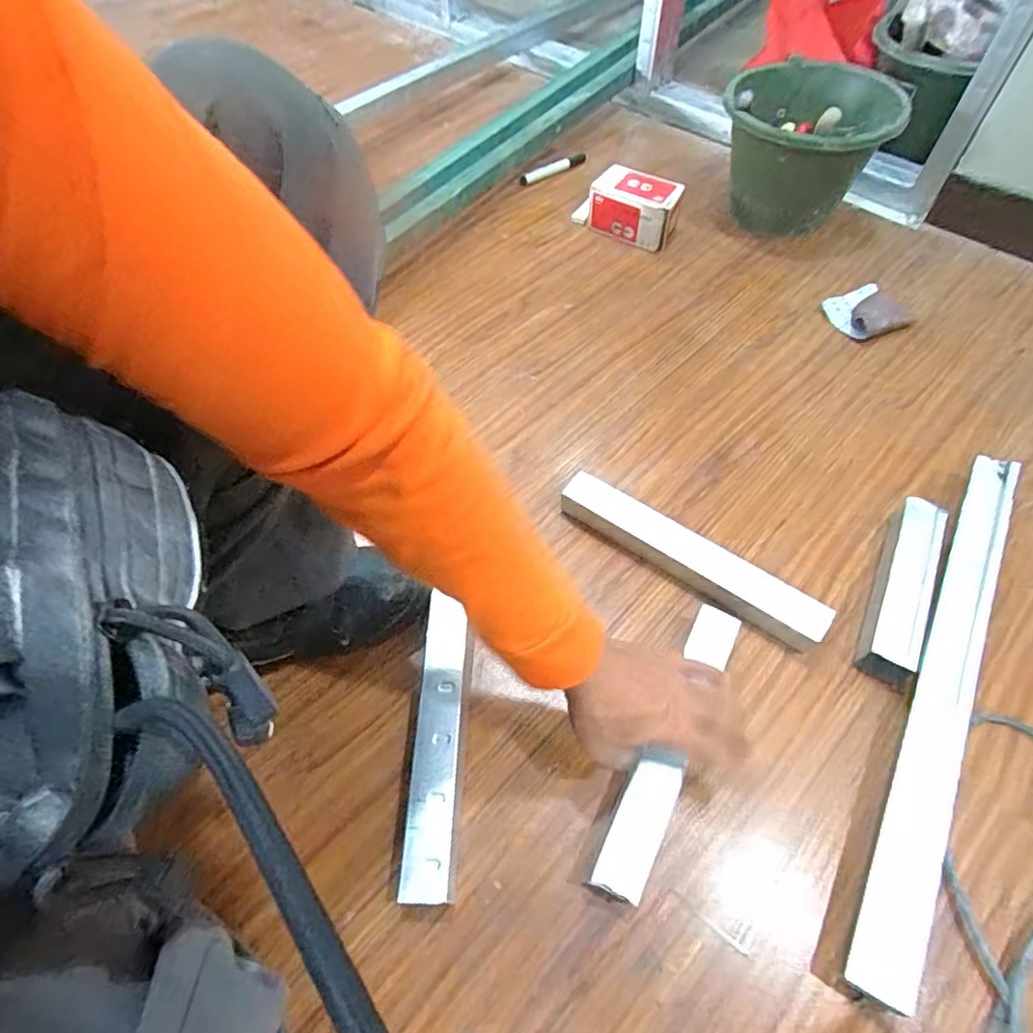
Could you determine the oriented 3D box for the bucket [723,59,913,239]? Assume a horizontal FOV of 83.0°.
[{"bbox_3d":[0.447,-0.582,0.925,0.256,0.183,0.260,29,63,21],"label":"bucket"}]

